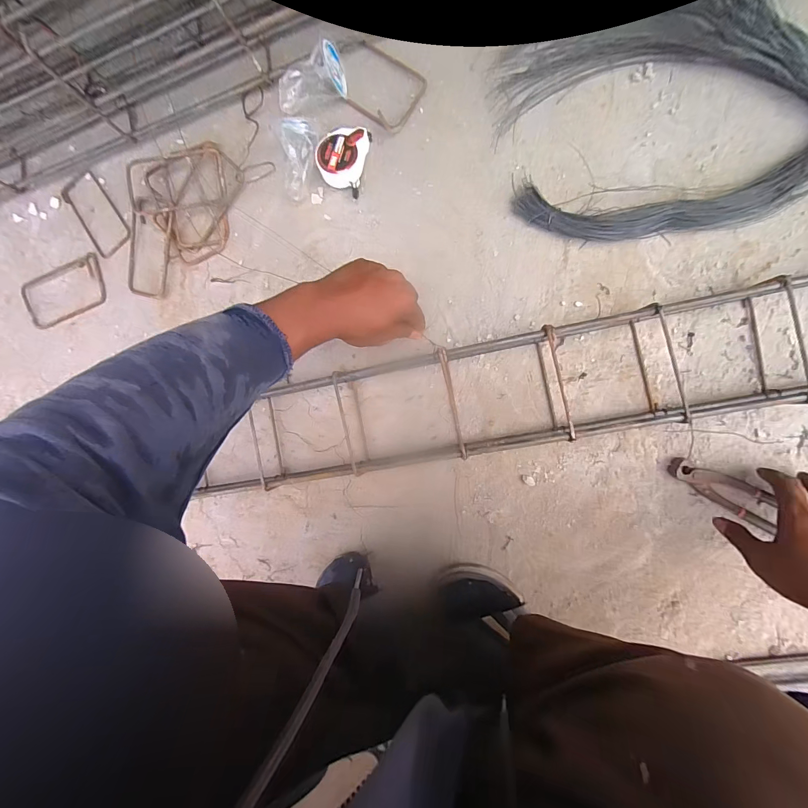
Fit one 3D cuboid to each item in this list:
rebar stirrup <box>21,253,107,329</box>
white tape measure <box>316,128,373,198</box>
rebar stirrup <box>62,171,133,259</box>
[{"bbox_3d":[-0.587,-0.191,0.629,0.167,0.007,0.093,-16,89,9],"label":"rebar stirrup"},{"bbox_3d":[-0.089,-0.353,0.527,0.065,0.038,0.088,16,94,8],"label":"white tape measure"},{"bbox_3d":[-0.518,-0.319,0.617,0.073,0.009,0.151,-37,86,8],"label":"rebar stirrup"}]

